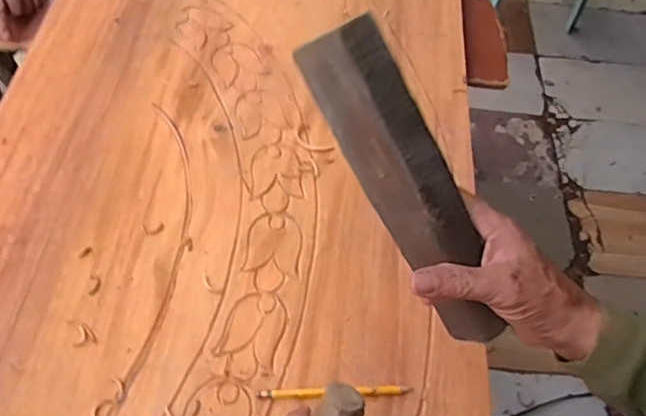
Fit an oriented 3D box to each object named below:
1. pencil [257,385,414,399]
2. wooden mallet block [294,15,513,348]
[{"bbox_3d":[0.012,0.176,0.536,0.145,0.010,0.011,0,58,-3],"label":"pencil"},{"bbox_3d":[0.066,-0.013,0.422,0.050,0.052,0.258,-37,108,-23],"label":"wooden mallet block"}]

